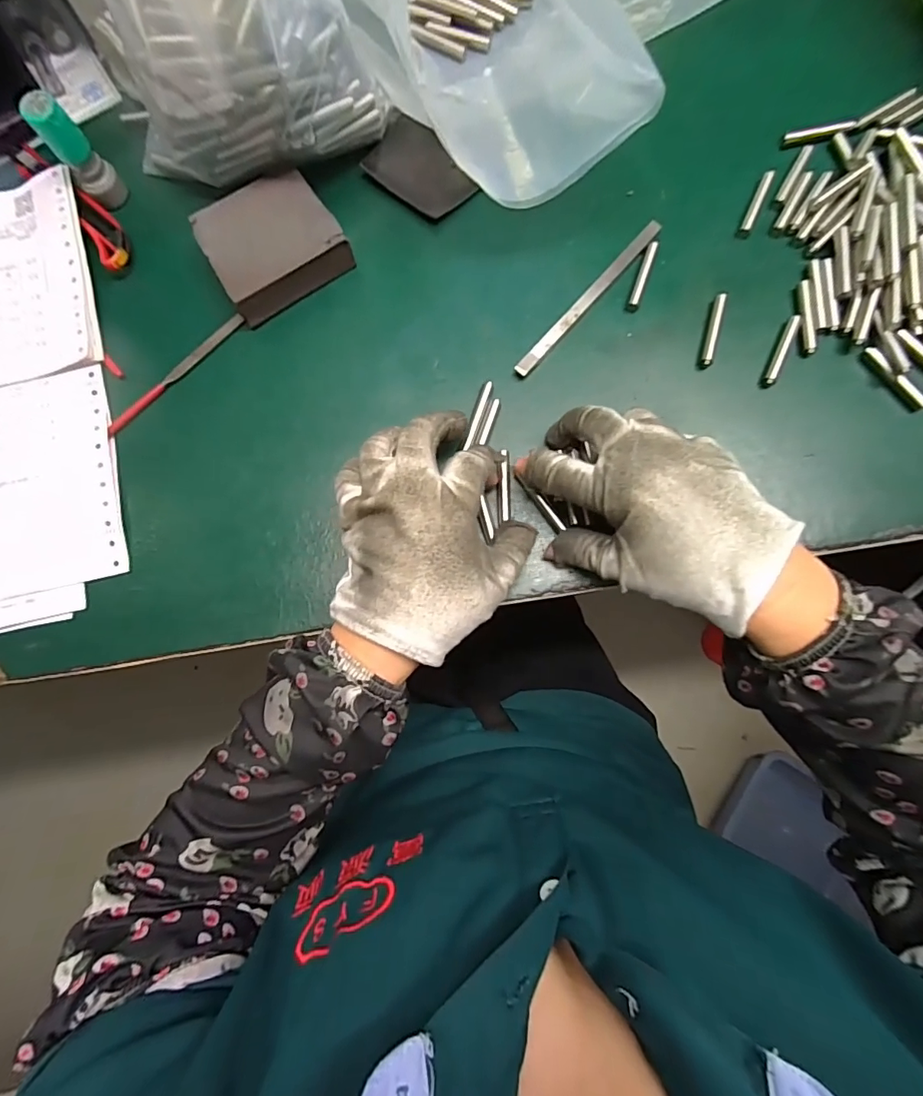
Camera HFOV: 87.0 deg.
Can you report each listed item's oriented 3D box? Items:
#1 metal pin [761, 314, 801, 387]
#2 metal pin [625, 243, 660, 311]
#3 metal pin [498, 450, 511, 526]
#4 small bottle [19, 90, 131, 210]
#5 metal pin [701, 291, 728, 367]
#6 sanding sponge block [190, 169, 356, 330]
[{"bbox_3d":[0.202,-0.125,0.306,0.007,0.007,0.051,25,83,4],"label":"metal pin"},{"bbox_3d":[0.119,-0.177,0.316,0.008,0.007,0.049,20,83,3],"label":"metal pin"},{"bbox_3d":[0.026,-0.038,0.295,0.008,0.004,0.043,2,84,1],"label":"metal pin"},{"bbox_3d":[-0.240,-0.246,0.302,0.024,0.055,0.021,-37,83,-4],"label":"small bottle"},{"bbox_3d":[0.160,-0.139,0.309,0.007,0.009,0.050,18,83,3],"label":"metal pin"},{"bbox_3d":[-0.122,-0.197,0.316,0.079,0.025,0.070,-31,83,-3],"label":"sanding sponge block"}]

